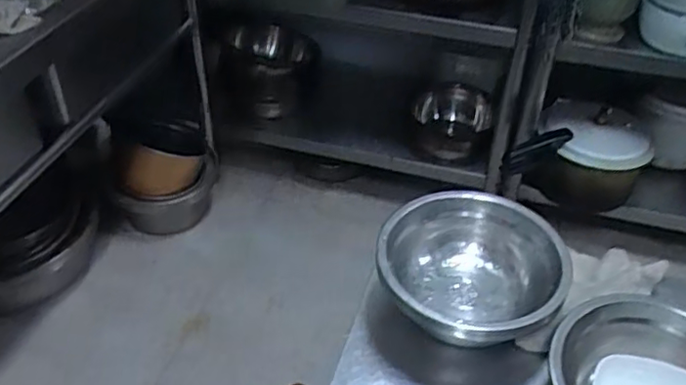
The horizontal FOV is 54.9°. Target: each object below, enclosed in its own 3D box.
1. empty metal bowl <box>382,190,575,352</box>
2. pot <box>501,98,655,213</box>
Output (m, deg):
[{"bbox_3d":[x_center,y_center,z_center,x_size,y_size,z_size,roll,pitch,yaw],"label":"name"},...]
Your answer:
[{"bbox_3d":[0.119,0.076,0.619,0.162,0.074,0.158,1,40,-1],"label":"empty metal bowl"},{"bbox_3d":[0.595,-0.099,1.703,0.341,0.199,0.215,11,41,10],"label":"pot"}]

